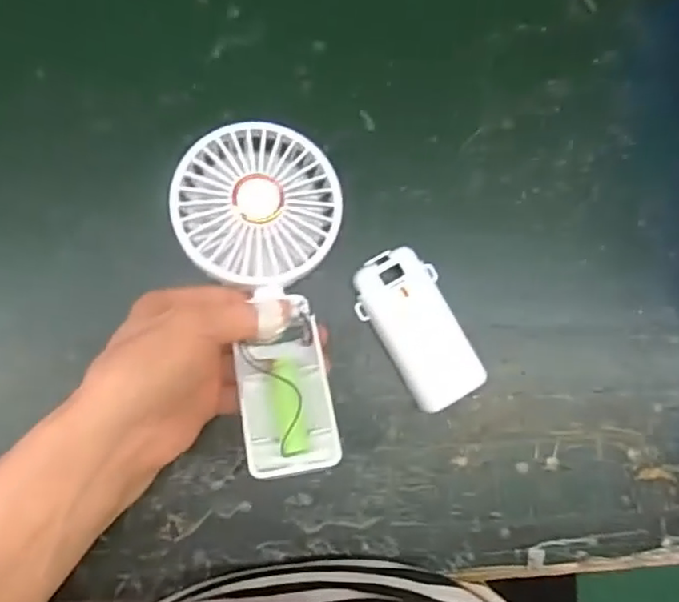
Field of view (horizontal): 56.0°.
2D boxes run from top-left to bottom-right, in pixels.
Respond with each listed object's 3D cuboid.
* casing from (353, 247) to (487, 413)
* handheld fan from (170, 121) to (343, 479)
[{"bbox_3d":[0.045,0.016,0.367,0.048,0.018,0.092,-26,86,-11],"label":"casing"},{"bbox_3d":[-0.036,-0.004,0.330,0.080,0.028,0.176,-7,82,-7],"label":"handheld fan"}]

